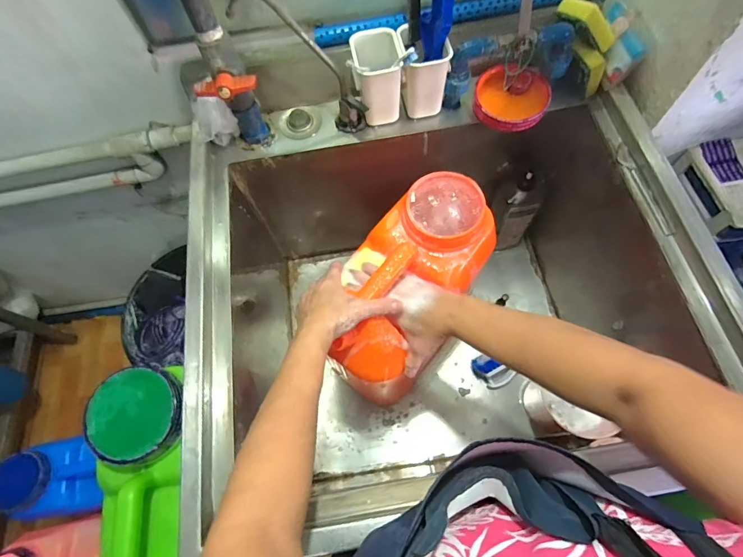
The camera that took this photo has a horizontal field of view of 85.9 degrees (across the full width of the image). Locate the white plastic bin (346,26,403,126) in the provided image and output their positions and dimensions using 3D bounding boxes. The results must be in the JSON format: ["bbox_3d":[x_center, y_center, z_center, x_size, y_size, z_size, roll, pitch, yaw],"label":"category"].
[{"bbox_3d":[0.006,-0.313,0.626,0.075,0.103,0.083,-7,67,-2],"label":"white plastic bin"}]

